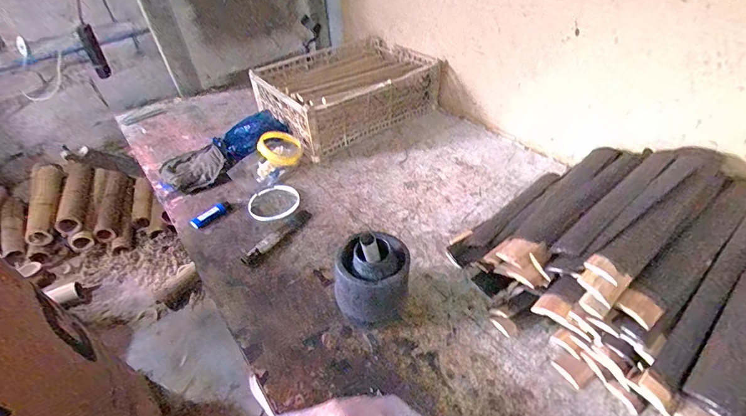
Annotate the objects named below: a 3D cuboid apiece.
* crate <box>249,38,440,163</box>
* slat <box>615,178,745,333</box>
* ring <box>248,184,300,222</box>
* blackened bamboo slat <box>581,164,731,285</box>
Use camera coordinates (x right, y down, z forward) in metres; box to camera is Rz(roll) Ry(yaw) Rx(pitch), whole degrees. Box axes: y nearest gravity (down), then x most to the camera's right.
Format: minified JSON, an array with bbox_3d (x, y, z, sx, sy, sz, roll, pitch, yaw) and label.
[{"bbox_3d":[-0.079,-0.321,1.028,0.420,0.150,0.343,-30,48,-28],"label":"crate"},{"bbox_3d":[0.438,0.047,0.490,0.345,0.008,0.054,-31,69,-23],"label":"slat"},{"bbox_3d":[-0.202,-0.016,0.763,0.097,0.019,0.109,2,40,4],"label":"ring"},{"bbox_3d":[0.397,0.013,0.494,0.306,0.019,0.047,-30,84,-22],"label":"blackened bamboo slat"}]

